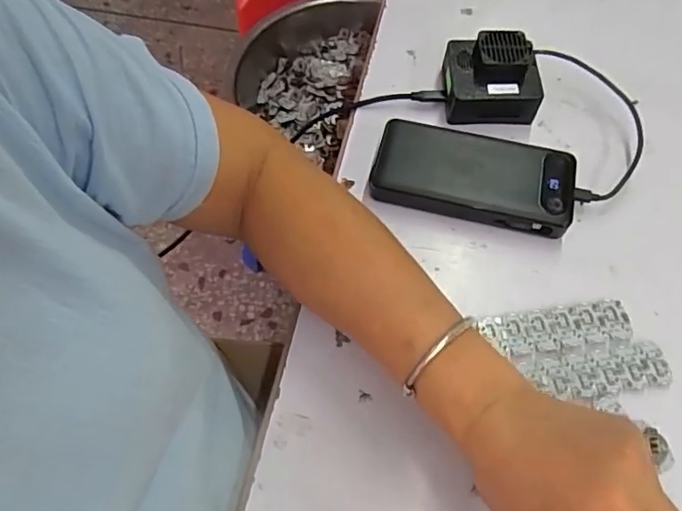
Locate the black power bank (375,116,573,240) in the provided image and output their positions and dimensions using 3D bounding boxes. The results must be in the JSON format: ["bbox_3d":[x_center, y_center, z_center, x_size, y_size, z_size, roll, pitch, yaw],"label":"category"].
[{"bbox_3d":[0.108,-0.065,0.440,0.158,0.028,0.073,12,63,6],"label":"black power bank"}]

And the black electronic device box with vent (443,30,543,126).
[{"bbox_3d":[0.134,-0.160,0.477,0.080,0.045,0.069,2,62,1],"label":"black electronic device box with vent"}]

